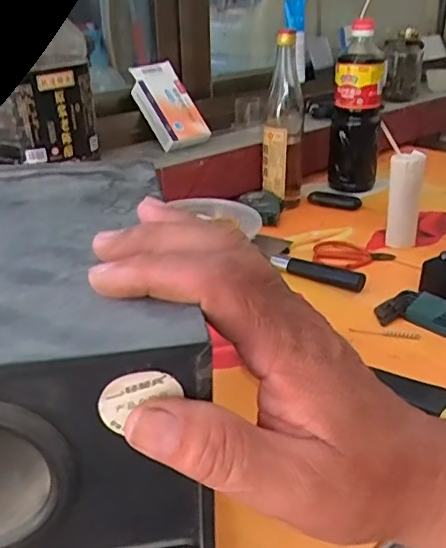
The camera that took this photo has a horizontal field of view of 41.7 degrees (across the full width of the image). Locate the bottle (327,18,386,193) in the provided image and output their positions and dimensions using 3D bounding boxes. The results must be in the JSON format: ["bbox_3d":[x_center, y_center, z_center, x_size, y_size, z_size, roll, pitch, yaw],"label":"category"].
[{"bbox_3d":[0.224,-0.270,0.984,0.079,0.267,0.078,4,27,9],"label":"bottle"}]

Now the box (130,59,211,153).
[{"bbox_3d":[-0.085,-0.262,0.903,0.079,0.022,0.148,-21,75,-25],"label":"box"}]

